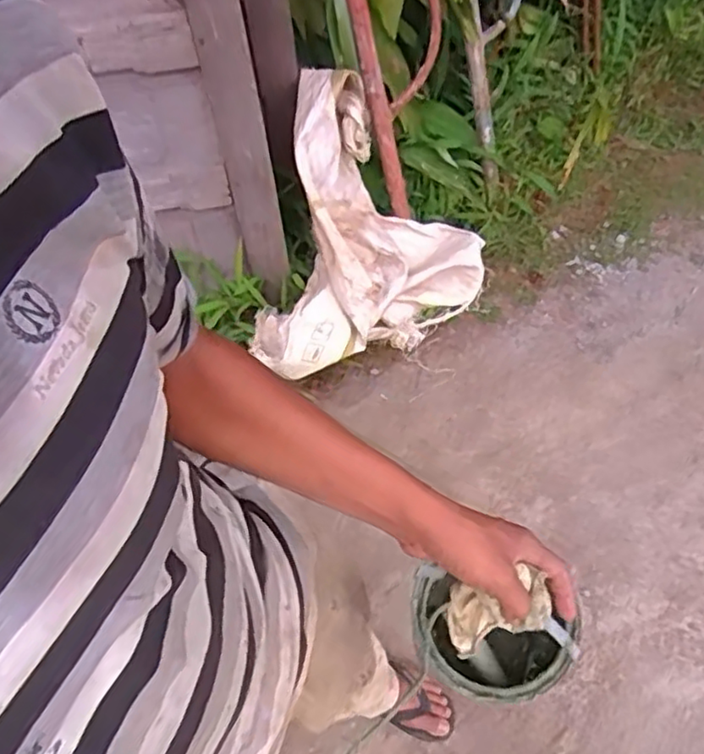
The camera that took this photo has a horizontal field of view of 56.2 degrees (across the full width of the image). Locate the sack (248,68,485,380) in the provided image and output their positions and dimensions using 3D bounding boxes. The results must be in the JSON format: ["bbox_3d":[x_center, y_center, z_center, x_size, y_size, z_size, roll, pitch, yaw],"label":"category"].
[{"bbox_3d":[0.052,-0.277,1.488,0.481,0.471,0.525,13,61,9],"label":"sack"}]

